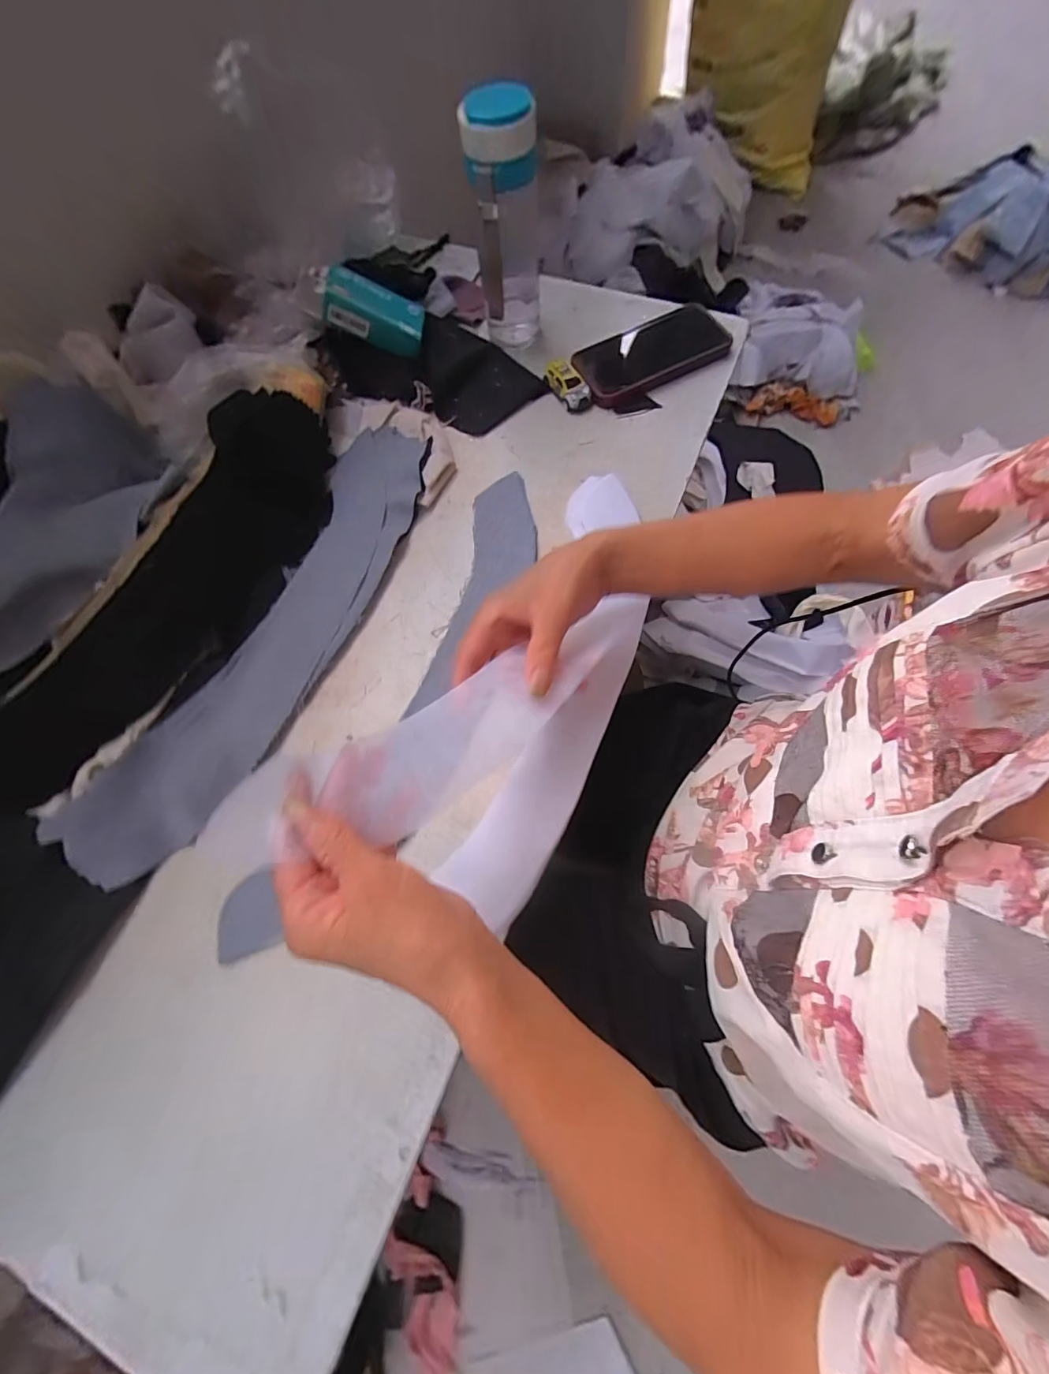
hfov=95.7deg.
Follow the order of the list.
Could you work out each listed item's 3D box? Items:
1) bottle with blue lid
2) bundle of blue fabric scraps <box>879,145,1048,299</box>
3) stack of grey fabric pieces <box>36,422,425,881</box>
[{"bbox_3d":[-0.018,-0.450,0.474,0.067,0.179,0.070,-2,71,2],"label":"bottle with blue lid"},{"bbox_3d":[1.101,-1.078,1.102,0.450,0.145,0.264,30,76,14],"label":"bundle of blue fabric scraps"},{"bbox_3d":[-0.221,-0.059,0.430,0.120,0.022,0.468,22,74,12],"label":"stack of grey fabric pieces"}]

